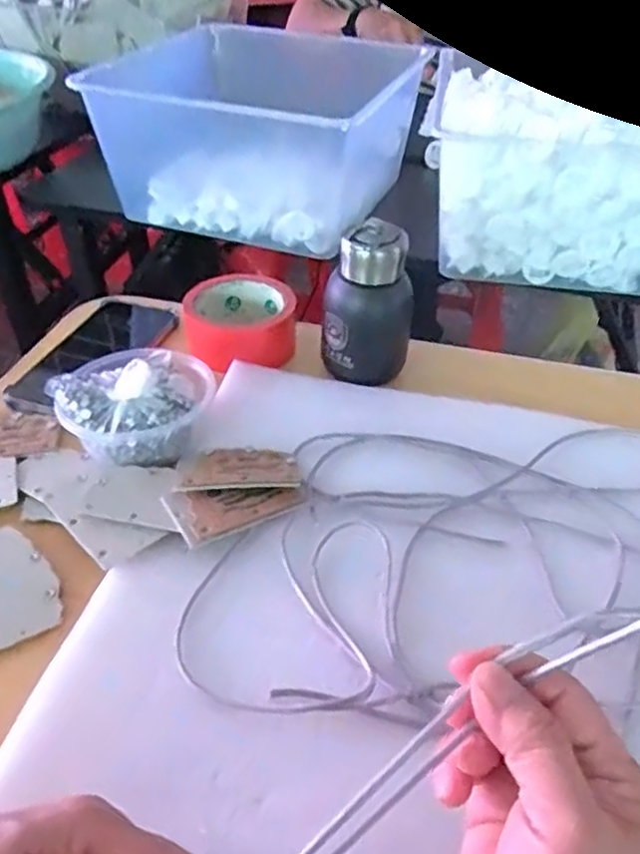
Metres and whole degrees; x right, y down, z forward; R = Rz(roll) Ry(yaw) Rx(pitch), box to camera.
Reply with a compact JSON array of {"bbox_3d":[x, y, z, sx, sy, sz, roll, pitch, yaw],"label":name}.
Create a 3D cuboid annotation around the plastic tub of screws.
[{"bbox_3d":[-0.130,-0.026,0.489,0.096,0.054,0.100,1,41,-1],"label":"plastic tub of screws"}]

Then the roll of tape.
[{"bbox_3d":[-0.074,-0.097,0.606,0.098,0.043,0.088,-6,42,-9],"label":"roll of tape"}]

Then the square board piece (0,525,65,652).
[{"bbox_3d":[-0.193,0.096,0.409,0.056,0.006,0.086,-26,48,-27],"label":"square board piece"}]

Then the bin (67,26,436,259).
[{"bbox_3d":[-0.066,-0.331,0.759,0.276,0.141,0.272,14,43,14],"label":"bin"}]

